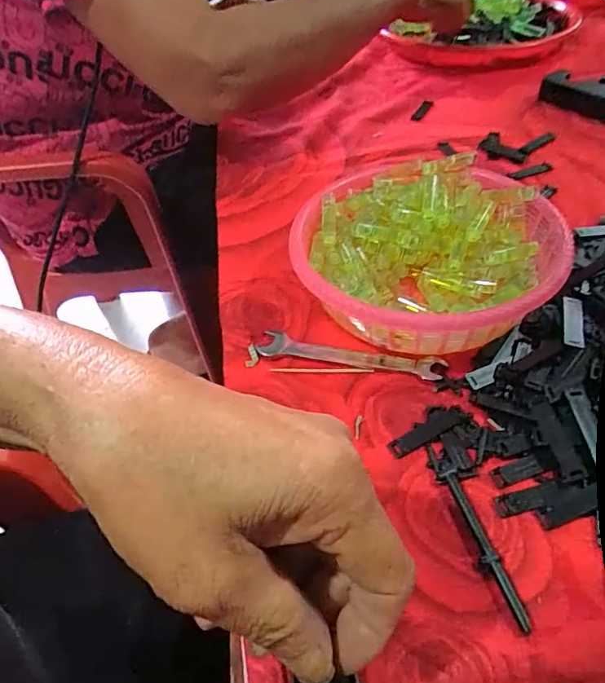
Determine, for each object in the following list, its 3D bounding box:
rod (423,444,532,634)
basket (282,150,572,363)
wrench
[{"bbox_3d":[0.081,0.088,0.247,0.009,0.005,0.093,-14,47,-6],"label":"rod"},{"bbox_3d":[0.080,-0.055,0.346,0.162,0.051,0.163,-1,47,6],"label":"basket"},{"bbox_3d":[0.028,0.009,0.326,0.114,0.004,0.017,9,49,15],"label":"wrench"}]

